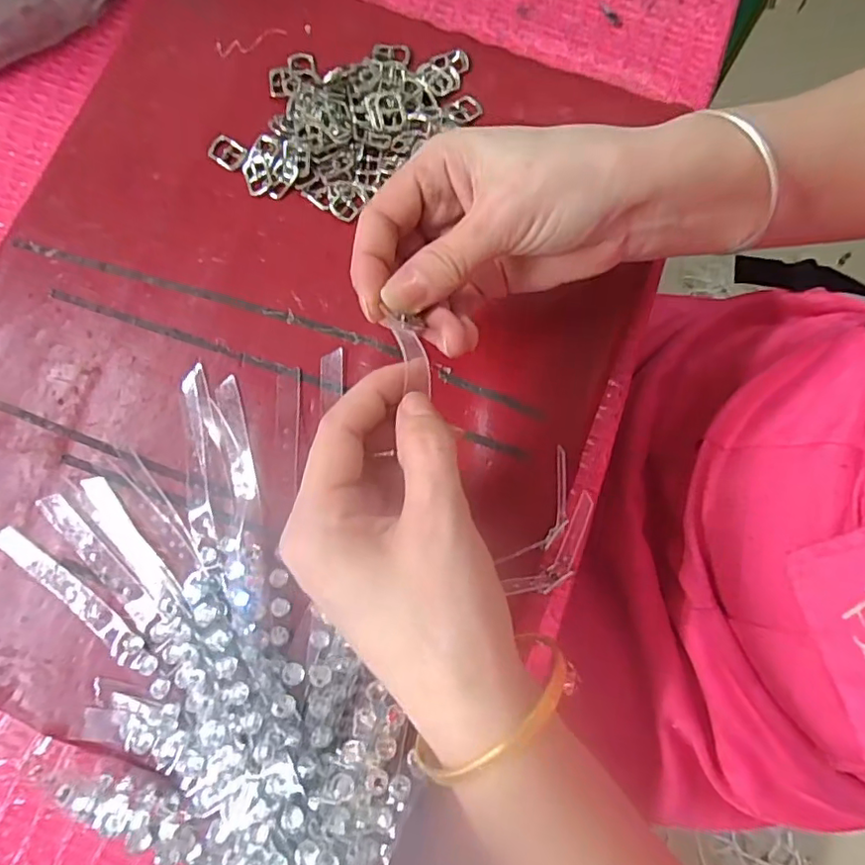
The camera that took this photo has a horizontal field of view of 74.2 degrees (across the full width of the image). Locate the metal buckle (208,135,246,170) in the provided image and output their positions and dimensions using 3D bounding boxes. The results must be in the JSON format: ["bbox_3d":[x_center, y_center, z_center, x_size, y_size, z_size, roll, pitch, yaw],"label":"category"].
[{"bbox_3d":[-0.106,-0.146,0.296,0.017,0.005,0.016,31,81,7],"label":"metal buckle"}]

